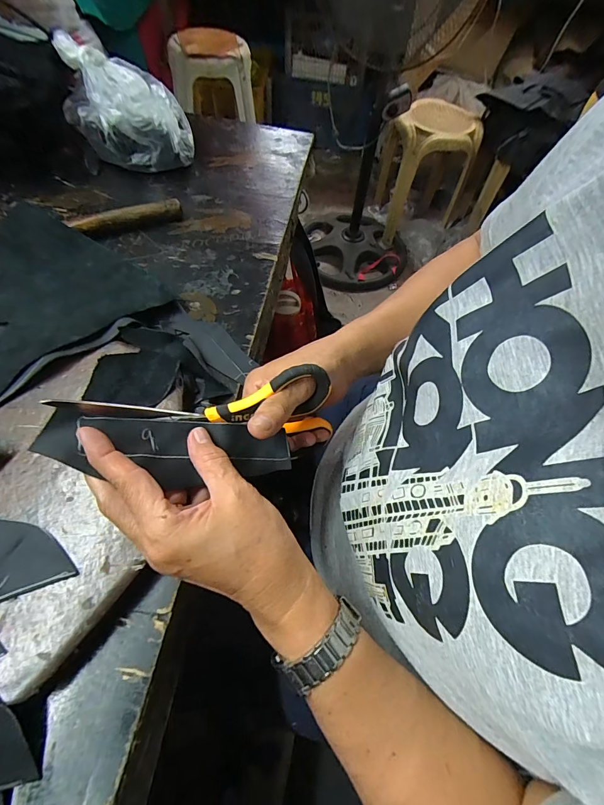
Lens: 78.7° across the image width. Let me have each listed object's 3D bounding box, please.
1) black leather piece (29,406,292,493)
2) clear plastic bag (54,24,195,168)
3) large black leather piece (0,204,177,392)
[{"bbox_3d":[-0.085,0.033,0.251,0.157,0.021,0.043,9,53,-22],"label":"black leather piece"},{"bbox_3d":[-0.239,-0.403,0.510,0.154,0.111,0.162,-19,62,-16],"label":"clear plastic bag"},{"bbox_3d":[-0.267,-0.116,0.376,0.190,0.037,0.196,39,64,17],"label":"large black leather piece"}]

